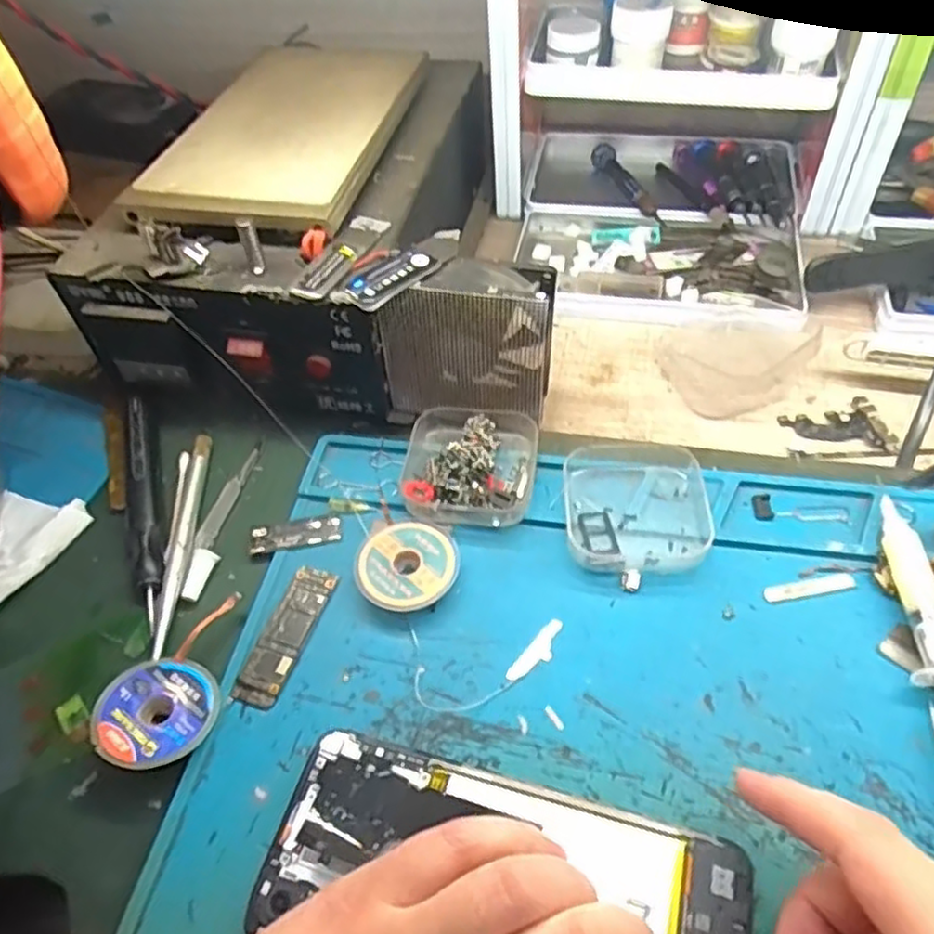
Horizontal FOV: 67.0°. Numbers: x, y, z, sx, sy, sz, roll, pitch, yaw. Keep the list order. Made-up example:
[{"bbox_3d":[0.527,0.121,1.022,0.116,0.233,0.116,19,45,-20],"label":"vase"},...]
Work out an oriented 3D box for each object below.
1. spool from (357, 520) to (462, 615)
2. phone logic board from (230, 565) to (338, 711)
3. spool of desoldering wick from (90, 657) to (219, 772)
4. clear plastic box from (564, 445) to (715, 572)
[{"bbox_3d":[-0.026,0.044,0.315,0.044,0.012,0.042,-3,51,3],"label":"spool"},{"bbox_3d":[-0.077,0.071,0.302,0.020,0.004,0.063,13,54,15],"label":"phone logic board"},{"bbox_3d":[-0.123,0.098,0.280,0.045,0.011,0.045,4,42,-4],"label":"spool of desoldering wick"},{"bbox_3d":[0.078,0.016,0.326,0.064,0.016,0.065,0,52,5],"label":"clear plastic box"}]

